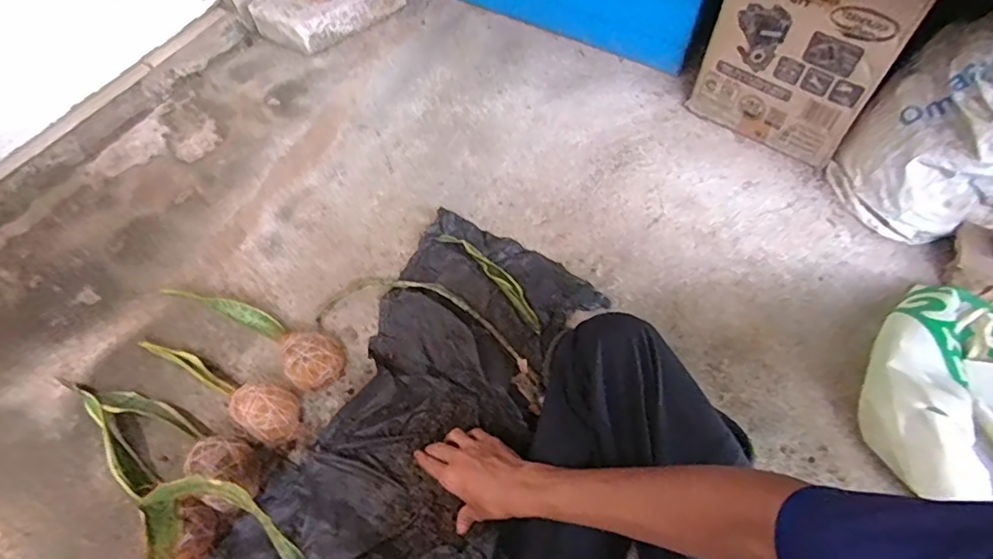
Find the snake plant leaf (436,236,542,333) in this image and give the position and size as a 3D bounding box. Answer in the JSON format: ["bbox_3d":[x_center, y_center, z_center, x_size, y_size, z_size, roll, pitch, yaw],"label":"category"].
[{"bbox_3d":[-0.004,-0.004,0.796,0.033,0.008,0.209,-39,65,-18],"label":"snake plant leaf"}]

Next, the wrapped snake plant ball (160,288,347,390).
[{"bbox_3d":[-0.307,0.073,0.752,0.243,0.057,0.078,26,65,17],"label":"wrapped snake plant ball"}]

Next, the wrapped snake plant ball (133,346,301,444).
[{"bbox_3d":[-0.363,0.129,0.723,0.273,0.056,0.065,25,64,17],"label":"wrapped snake plant ball"}]

